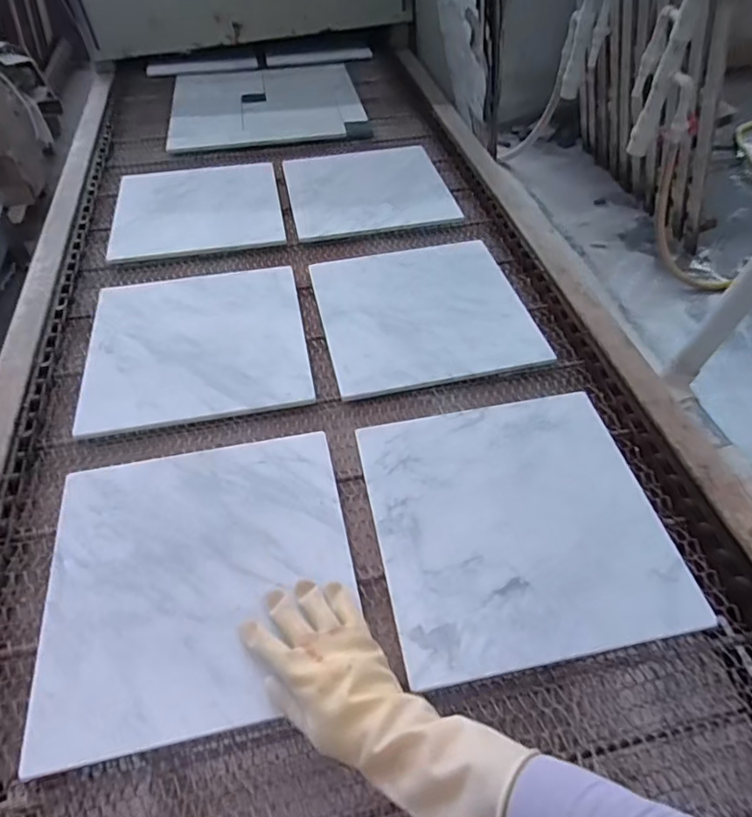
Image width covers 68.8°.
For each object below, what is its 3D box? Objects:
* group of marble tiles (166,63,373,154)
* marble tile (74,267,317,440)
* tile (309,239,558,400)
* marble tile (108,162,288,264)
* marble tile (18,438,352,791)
[{"bbox_3d":[-0.269,-0.755,1.355,0.445,0.015,0.474,-8,49,-7],"label":"group of marble tiles"},{"bbox_3d":[-0.256,-0.100,0.793,0.299,0.012,0.293,-10,52,-8],"label":"marble tile"},{"bbox_3d":[0.070,-0.154,0.832,0.301,0.014,0.293,-10,55,-7],"label":"tile"},{"bbox_3d":[-0.333,-0.381,1.030,0.296,0.010,0.288,-9,48,-7],"label":"marble tile"},{"bbox_3d":[-0.177,0.165,0.563,0.296,0.007,0.298,-9,51,-9],"label":"marble tile"}]

